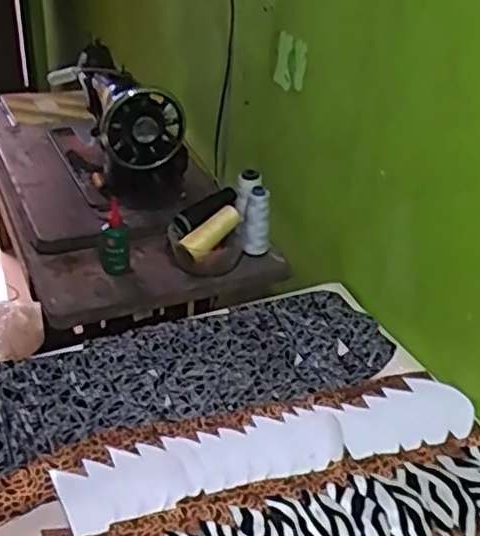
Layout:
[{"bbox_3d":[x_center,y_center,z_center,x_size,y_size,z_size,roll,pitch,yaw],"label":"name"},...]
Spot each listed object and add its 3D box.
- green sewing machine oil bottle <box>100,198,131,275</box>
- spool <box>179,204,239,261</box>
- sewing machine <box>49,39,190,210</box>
[{"bbox_3d":[-0.192,-0.043,1.024,0.046,0.101,0.051,-3,32,-9],"label":"green sewing machine oil bottle"},{"bbox_3d":[-0.043,-0.055,1.055,0.034,0.035,0.110,27,56,33],"label":"spool"},{"bbox_3d":[-0.241,-0.272,1.272,0.166,0.221,0.400,-11,36,-22],"label":"sewing machine"}]

